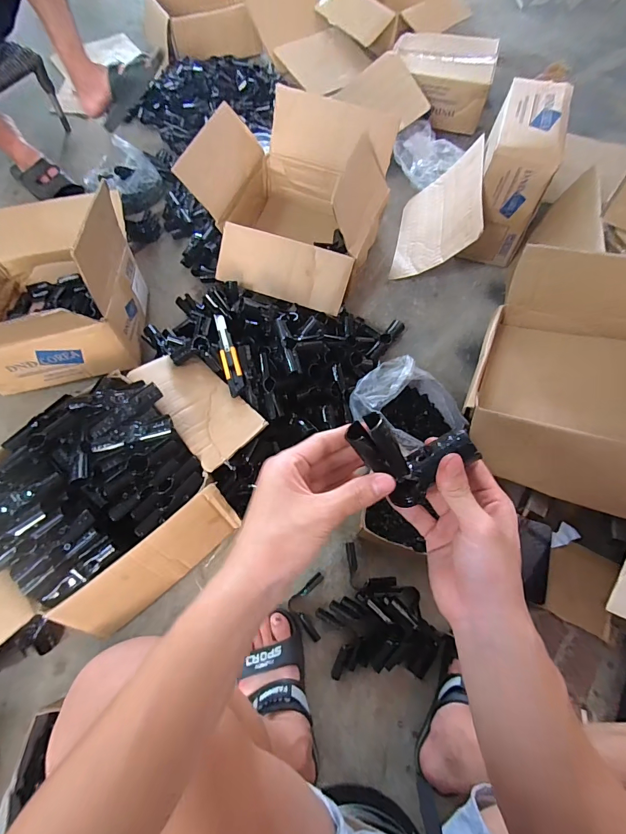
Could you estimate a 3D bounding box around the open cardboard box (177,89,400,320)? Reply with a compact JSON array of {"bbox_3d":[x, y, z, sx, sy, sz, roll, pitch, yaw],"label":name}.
[{"bbox_3d":[-0.051,-0.516,0.930,0.409,0.229,0.436,17,67,7],"label":"open cardboard box"}]

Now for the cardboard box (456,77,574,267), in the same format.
[{"bbox_3d":[0.485,-0.607,0.956,0.150,0.264,0.323,16,67,7],"label":"cardboard box"}]

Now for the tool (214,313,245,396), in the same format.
[{"bbox_3d":[-0.168,-0.126,0.769,0.034,0.028,0.192,-14,67,-7],"label":"tool"}]

